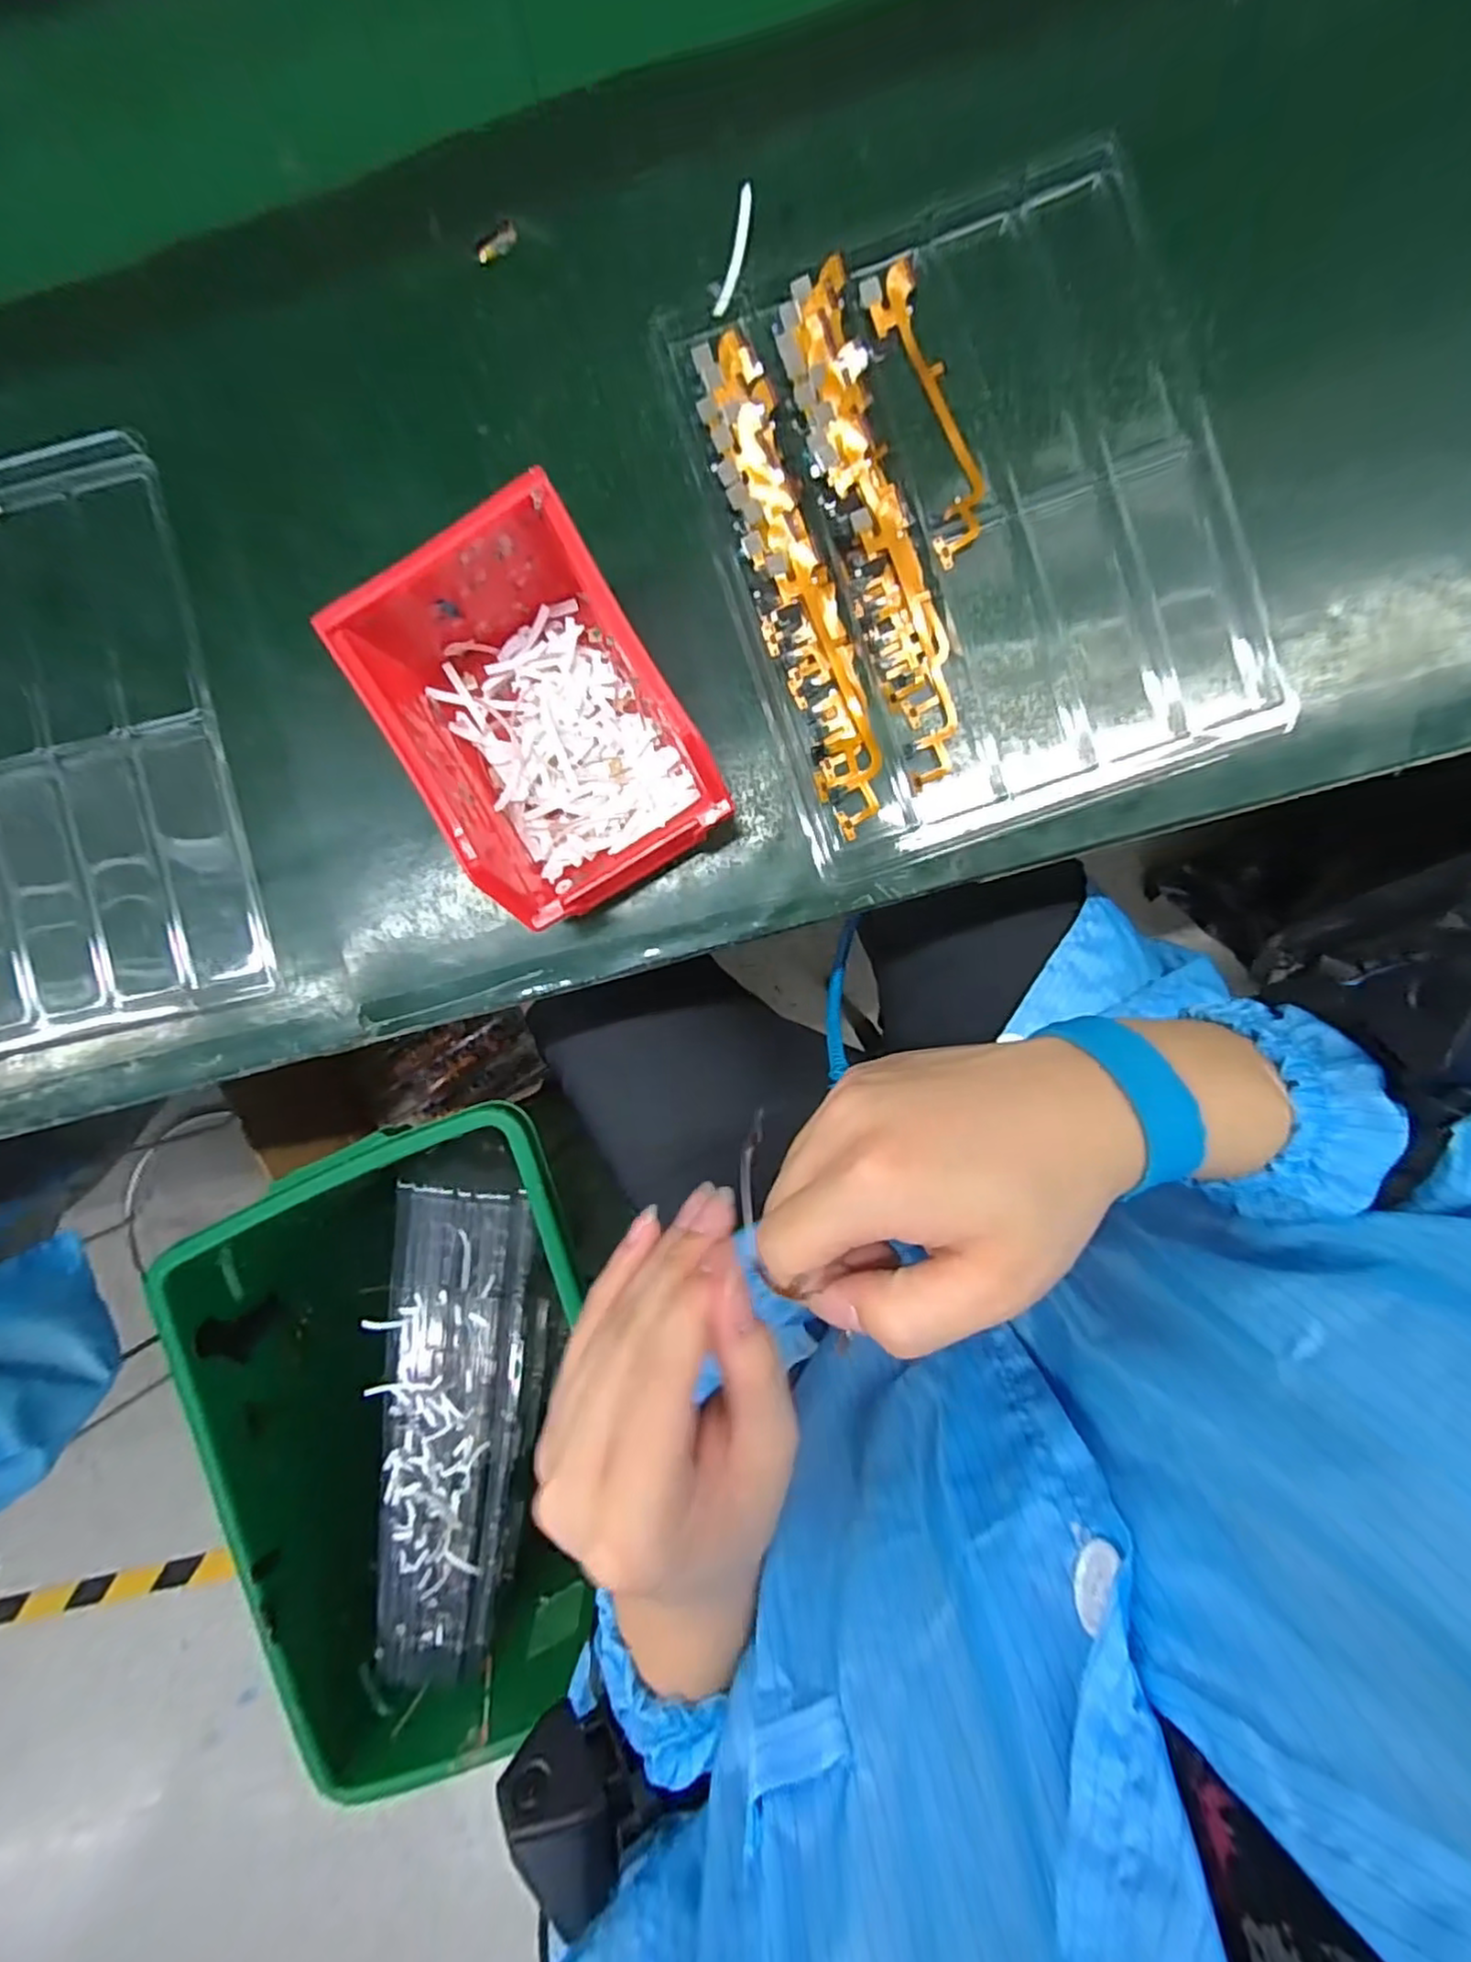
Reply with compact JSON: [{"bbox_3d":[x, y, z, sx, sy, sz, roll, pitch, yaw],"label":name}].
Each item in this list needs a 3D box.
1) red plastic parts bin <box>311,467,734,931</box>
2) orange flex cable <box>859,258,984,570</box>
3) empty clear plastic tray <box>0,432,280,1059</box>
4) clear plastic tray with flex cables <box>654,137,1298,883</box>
[{"bbox_3d":[-0.082,-0.109,0.301,0.102,0.076,0.146,-31,88,3],"label":"red plastic parts bin"},{"bbox_3d":[0.088,-0.256,0.317,0.028,0.009,0.131,-17,89,3],"label":"orange flex cable"},{"bbox_3d":[-0.365,-0.107,0.352,0.222,0.021,0.279,-13,89,3],"label":"empty clear plastic tray"},{"bbox_3d":[0.108,-0.207,0.322,0.220,0.019,0.265,-17,89,3],"label":"clear plastic tray with flex cables"}]

